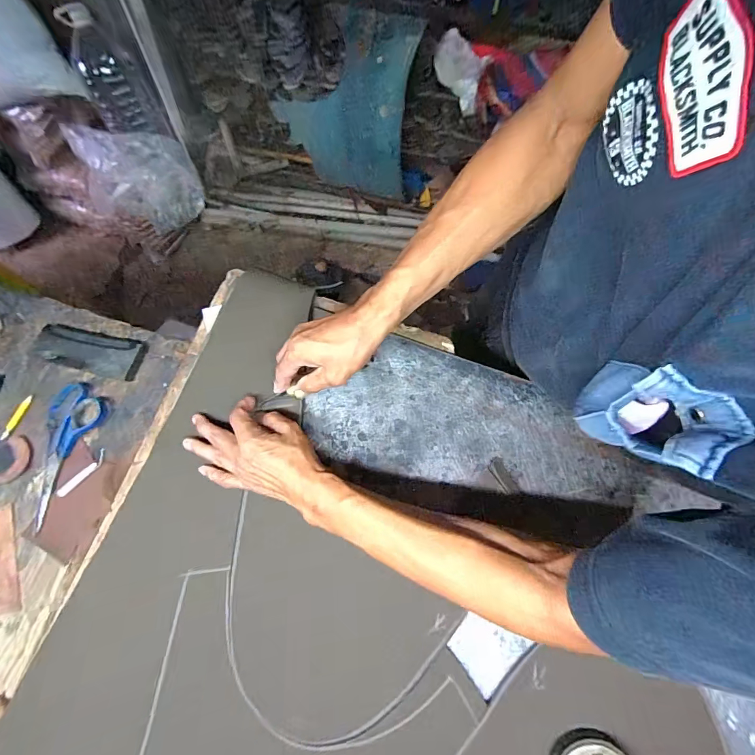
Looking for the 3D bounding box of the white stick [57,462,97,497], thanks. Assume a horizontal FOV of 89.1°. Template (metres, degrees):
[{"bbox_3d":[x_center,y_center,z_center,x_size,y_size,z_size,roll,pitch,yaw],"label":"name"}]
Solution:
[{"bbox_3d":[-0.369,0.125,0.471,0.009,0.004,0.053,43,75,14],"label":"white stick"}]

